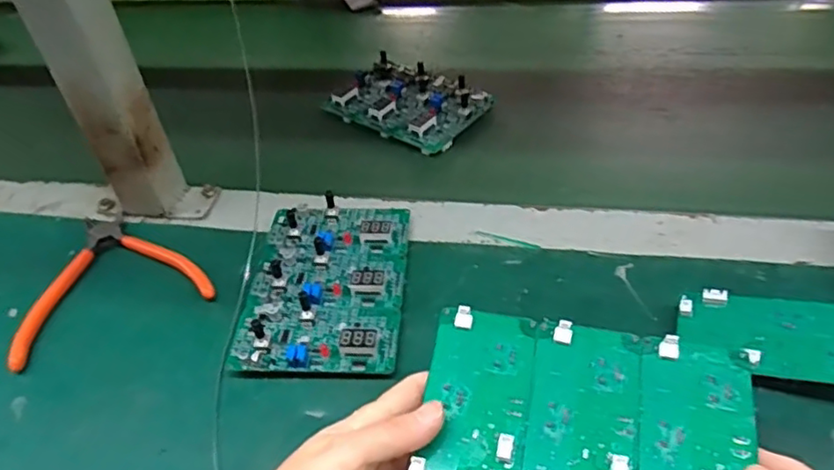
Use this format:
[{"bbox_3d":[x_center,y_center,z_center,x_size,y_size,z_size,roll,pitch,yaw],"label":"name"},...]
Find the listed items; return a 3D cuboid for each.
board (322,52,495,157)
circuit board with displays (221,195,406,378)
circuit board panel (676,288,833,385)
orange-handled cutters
[{"bbox_3d":[-0.009,-0.128,0.597,0.139,0.022,0.094,30,54,32],"label":"board"},{"bbox_3d":[-0.062,0.029,0.431,0.106,0.026,0.147,0,43,7],"label":"circuit board with displays"},{"bbox_3d":[0.207,0.057,0.356,0.104,0.007,0.048,3,59,26],"label":"circuit board panel"},{"bbox_3d":[-0.231,0.024,0.464,0.134,0.015,0.130,-21,45,-15],"label":"orange-handled cutters"}]

